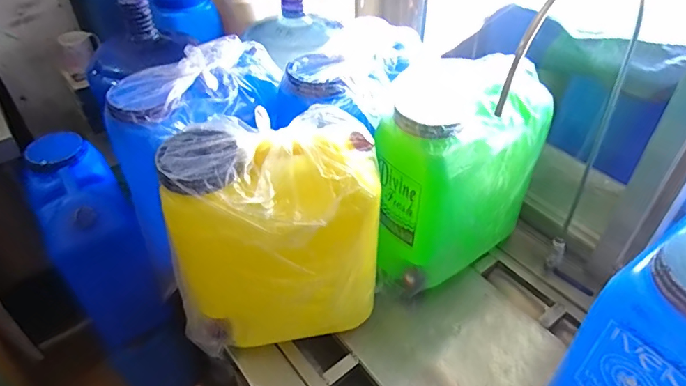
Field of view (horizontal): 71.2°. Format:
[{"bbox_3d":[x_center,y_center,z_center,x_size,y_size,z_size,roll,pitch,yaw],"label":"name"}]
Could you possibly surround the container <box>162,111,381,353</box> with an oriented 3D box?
[{"bbox_3d":[-0.112,0.081,0.824,0.336,0.394,0.188,-5,43,-4],"label":"container"}]

